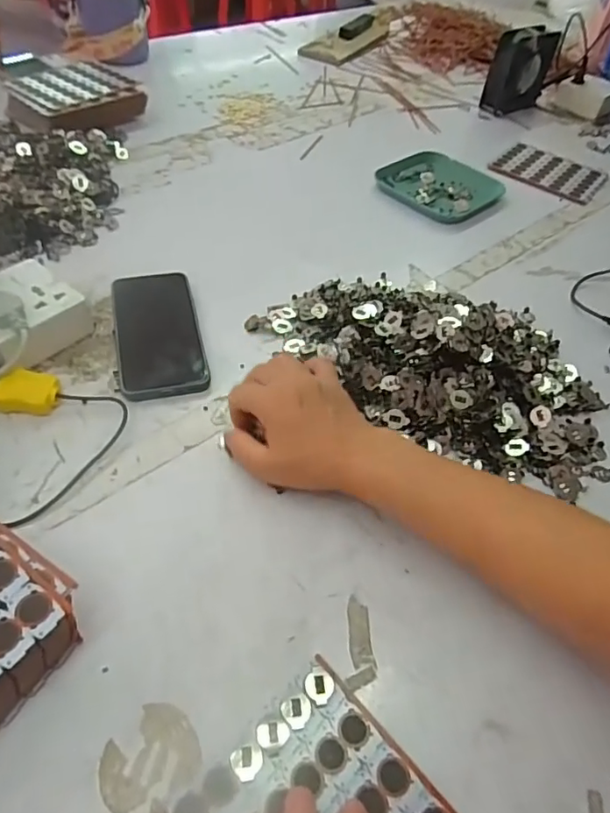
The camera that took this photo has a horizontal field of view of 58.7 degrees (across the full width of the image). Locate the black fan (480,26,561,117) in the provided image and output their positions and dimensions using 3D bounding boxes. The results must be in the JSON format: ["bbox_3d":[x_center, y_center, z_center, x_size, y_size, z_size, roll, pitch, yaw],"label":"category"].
[{"bbox_3d":[0.364,-0.566,0.915,0.132,0.112,0.044,-24,57,-24],"label":"black fan"}]

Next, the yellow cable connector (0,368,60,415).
[{"bbox_3d":[-0.229,-0.011,0.445,0.050,0.027,0.031,5,50,-2],"label":"yellow cable connector"}]

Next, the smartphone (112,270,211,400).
[{"bbox_3d":[-0.139,-0.072,0.513,0.077,0.012,0.158,-10,52,-14],"label":"smartphone"}]

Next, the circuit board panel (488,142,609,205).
[{"bbox_3d":[0.359,-0.347,0.798,0.148,0.008,0.105,34,55,21],"label":"circuit board panel"}]

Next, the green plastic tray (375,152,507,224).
[{"bbox_3d":[0.186,-0.307,0.749,0.137,0.014,0.149,-32,60,-28],"label":"green plastic tray"}]

